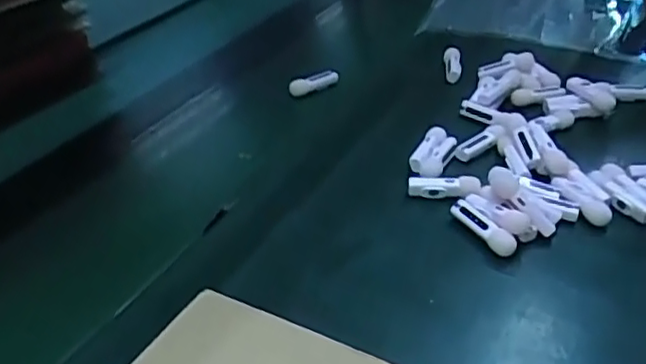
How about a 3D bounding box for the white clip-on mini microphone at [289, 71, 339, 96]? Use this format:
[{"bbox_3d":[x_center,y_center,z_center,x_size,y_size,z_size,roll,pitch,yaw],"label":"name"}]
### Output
[{"bbox_3d":[-0.010,-0.119,0.762,0.060,0.028,0.021,-24,43,-29],"label":"white clip-on mini microphone"}]

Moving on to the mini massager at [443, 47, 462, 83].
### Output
[{"bbox_3d":[0.159,-0.145,0.772,0.017,0.018,0.055,0,50,1],"label":"mini massager"}]

